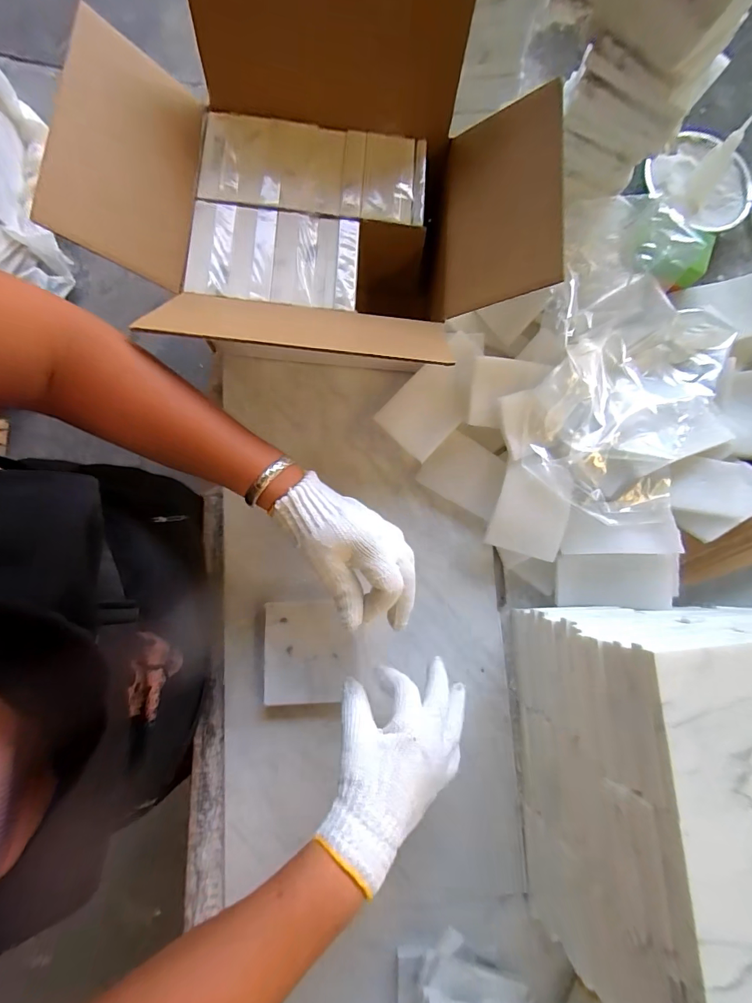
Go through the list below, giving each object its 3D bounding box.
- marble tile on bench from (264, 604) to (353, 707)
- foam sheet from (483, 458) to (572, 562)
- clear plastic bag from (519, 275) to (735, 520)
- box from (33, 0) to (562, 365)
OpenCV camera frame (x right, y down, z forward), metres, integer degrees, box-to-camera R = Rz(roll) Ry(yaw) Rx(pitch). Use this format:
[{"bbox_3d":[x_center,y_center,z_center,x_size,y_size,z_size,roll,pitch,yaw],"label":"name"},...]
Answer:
[{"bbox_3d":[-0.069,0.157,0.442,0.091,0.020,0.099,-1,83,-5],"label":"marble tile on bench"},{"bbox_3d":[0.169,0.009,0.455,0.074,0.004,0.099,16,98,6],"label":"foam sheet"},{"bbox_3d":[0.287,-0.118,0.472,0.215,0.053,0.293,20,82,-2],"label":"clear plastic bag"},{"bbox_3d":[-0.048,-0.298,0.408,0.402,0.192,0.260,8,82,-4],"label":"box"}]

